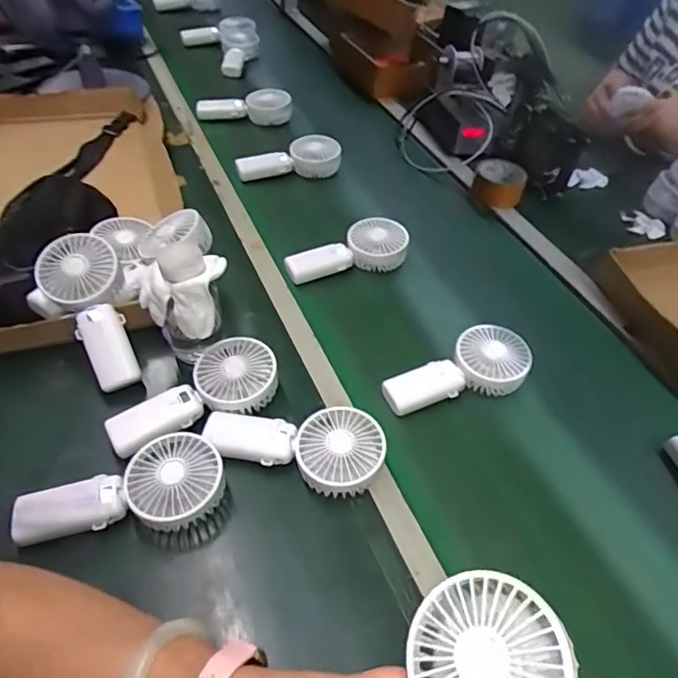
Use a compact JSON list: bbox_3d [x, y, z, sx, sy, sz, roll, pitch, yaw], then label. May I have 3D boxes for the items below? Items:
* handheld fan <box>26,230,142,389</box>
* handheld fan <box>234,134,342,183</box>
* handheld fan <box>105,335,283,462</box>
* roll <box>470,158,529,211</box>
[{"bbox_3d":[-0.290,-0.026,0.614,0.105,0.053,0.190,-22,77,-22],"label":"handheld fan"},{"bbox_3d":[-0.093,-0.318,0.968,0.189,0.060,0.073,-12,49,-15],"label":"handheld fan"},{"bbox_3d":[-0.157,0.057,0.574,0.181,0.038,0.083,-21,52,-21],"label":"handheld fan"},{"bbox_3d":[0.286,-0.276,0.959,0.091,0.052,0.092,17,49,12],"label":"roll"}]

